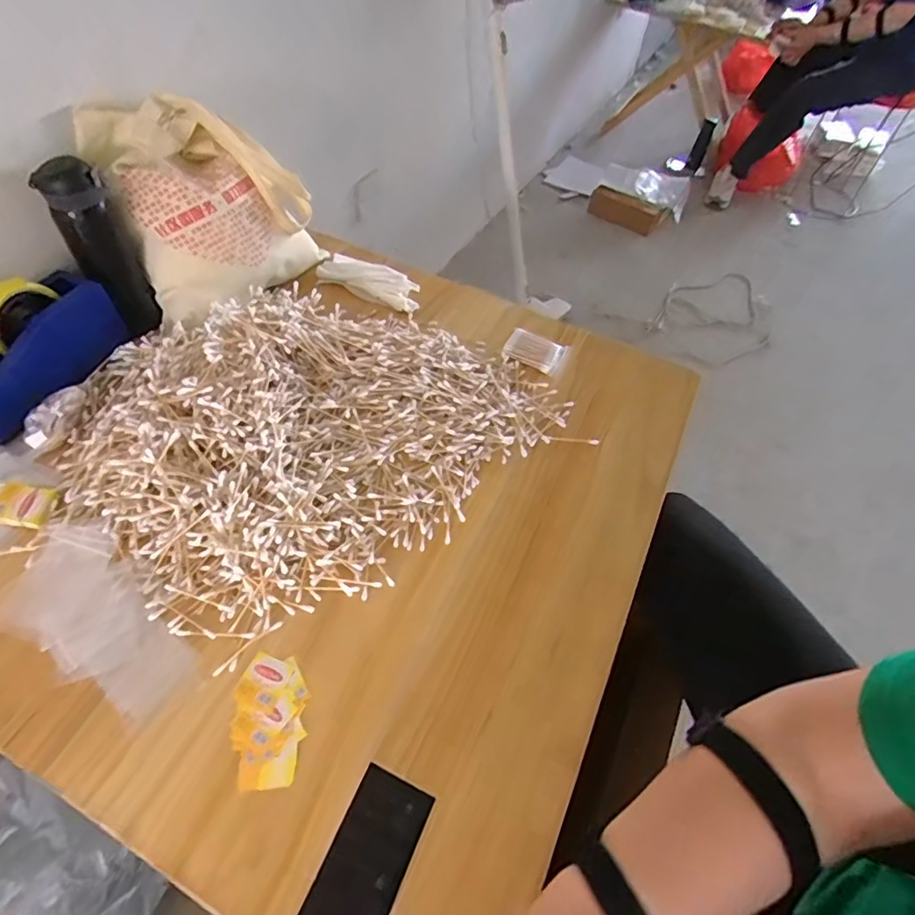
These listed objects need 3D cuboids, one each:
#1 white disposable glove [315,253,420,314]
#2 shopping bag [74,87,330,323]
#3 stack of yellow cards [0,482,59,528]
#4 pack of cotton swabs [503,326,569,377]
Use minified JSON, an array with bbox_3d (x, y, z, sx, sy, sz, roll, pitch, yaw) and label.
[{"bbox_3d":[-0.139,-0.281,0.838,0.178,0.035,0.063,23,56,12],"label":"white disposable glove"},{"bbox_3d":[-0.330,-0.353,0.731,0.252,0.249,0.084,-37,32,-29],"label":"shopping bag"},{"bbox_3d":[-0.454,0.049,0.552,0.056,0.014,0.046,9,55,2],"label":"stack of yellow cards"},{"bbox_3d":[0.112,-0.155,0.767,0.081,0.019,0.054,26,57,13],"label":"pack of cotton swabs"}]

